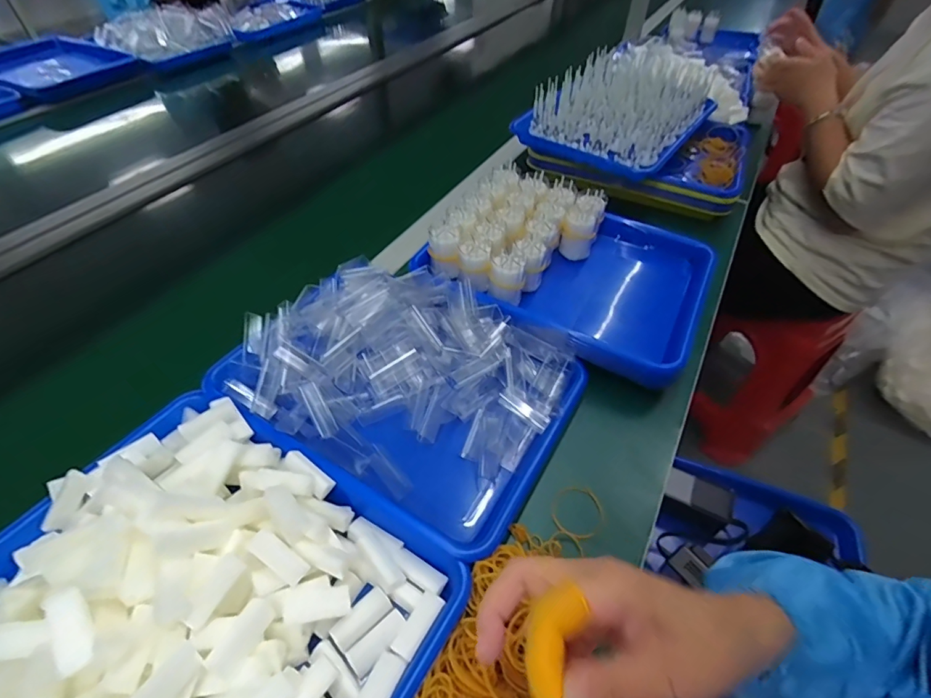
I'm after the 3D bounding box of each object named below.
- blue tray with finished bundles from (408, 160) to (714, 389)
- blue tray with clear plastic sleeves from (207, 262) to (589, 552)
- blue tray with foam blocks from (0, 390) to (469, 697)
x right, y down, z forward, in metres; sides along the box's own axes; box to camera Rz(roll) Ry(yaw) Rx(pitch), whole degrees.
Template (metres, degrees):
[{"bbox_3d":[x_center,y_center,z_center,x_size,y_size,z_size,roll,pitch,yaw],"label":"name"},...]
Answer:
[{"bbox_3d":[0.131,-0.106,0.583,0.310,0.098,0.249,23,52,18],"label":"blue tray with finished bundles"},{"bbox_3d":[-0.060,0.019,0.468,0.318,0.054,0.242,27,53,20],"label":"blue tray with clear plastic sleeves"},{"bbox_3d":[-0.185,0.161,0.320,0.319,0.069,0.227,26,53,20],"label":"blue tray with foam blocks"}]

